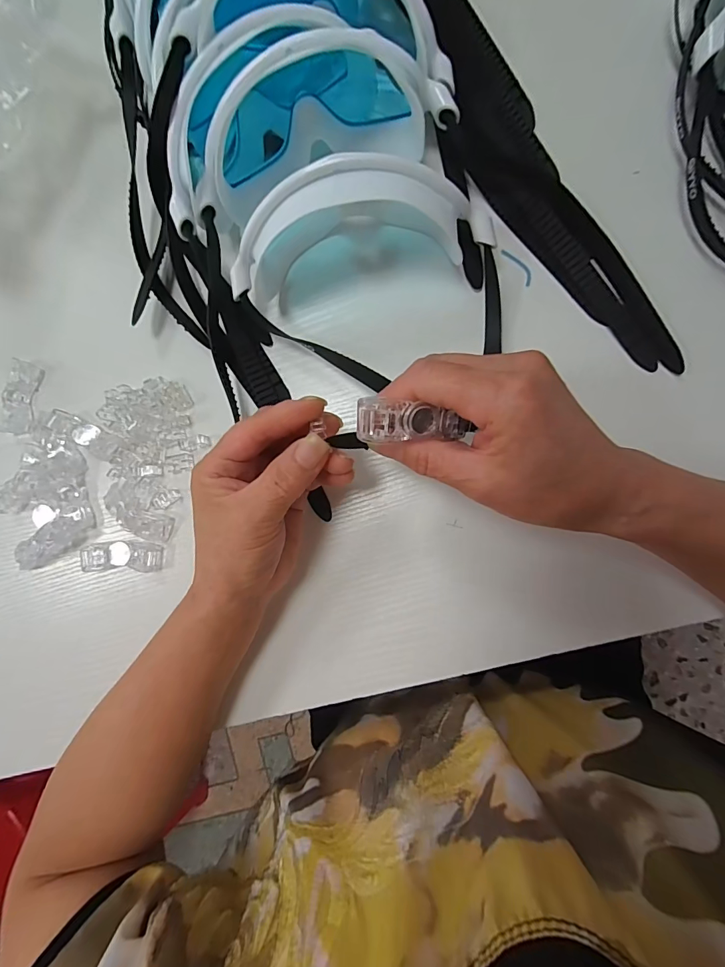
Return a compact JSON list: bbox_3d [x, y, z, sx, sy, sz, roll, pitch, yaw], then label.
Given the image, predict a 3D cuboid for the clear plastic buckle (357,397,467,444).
[{"bbox_3d":[0.022,-0.025,0.173,0.050,0.009,0.017,3,89,-18],"label":"clear plastic buckle"}]

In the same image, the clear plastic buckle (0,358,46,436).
[{"bbox_3d":[-0.246,-0.061,0.297,0.019,0.011,0.052,15,91,9],"label":"clear plastic buckle"}]

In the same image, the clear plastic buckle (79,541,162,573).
[{"bbox_3d":[-0.162,0.049,0.276,0.051,0.014,0.018,1,89,9],"label":"clear plastic buckle"}]

